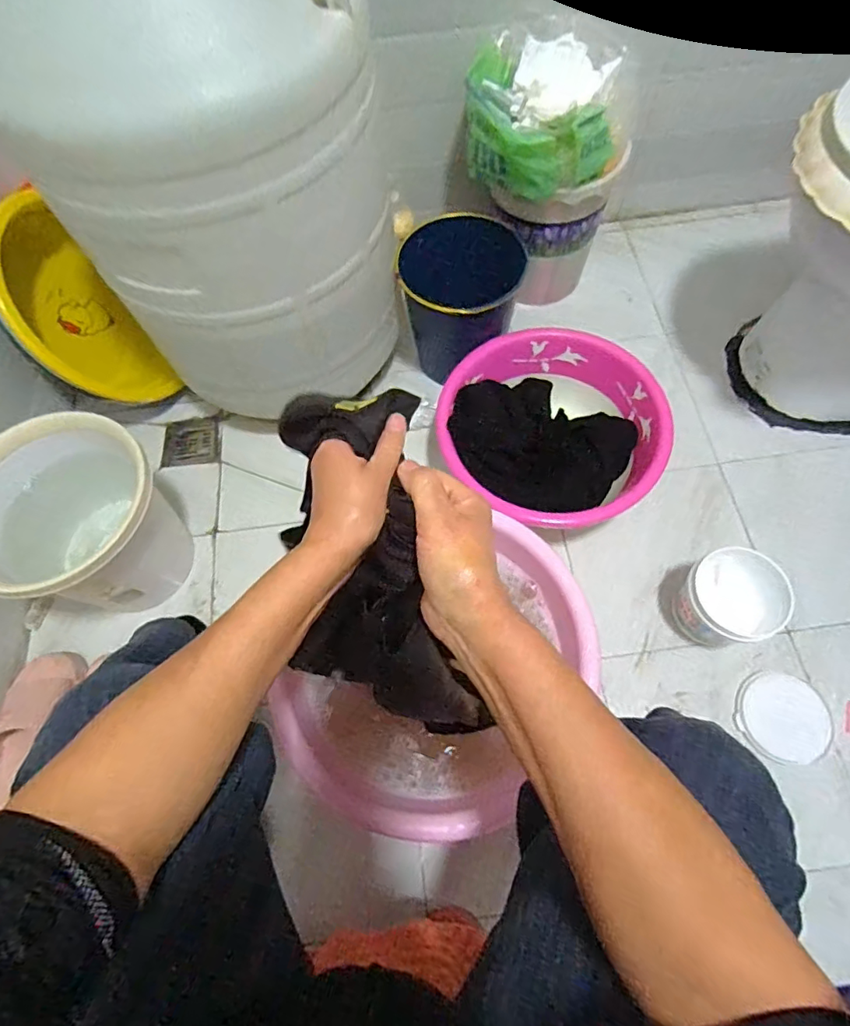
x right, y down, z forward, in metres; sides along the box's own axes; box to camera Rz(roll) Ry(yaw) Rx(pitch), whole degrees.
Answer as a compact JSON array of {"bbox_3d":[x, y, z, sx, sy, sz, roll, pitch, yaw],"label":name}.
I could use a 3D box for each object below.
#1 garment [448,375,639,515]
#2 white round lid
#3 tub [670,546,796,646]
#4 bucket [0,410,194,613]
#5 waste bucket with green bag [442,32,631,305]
[{"bbox_3d":[0.186,-0.126,0.884,0.292,0.048,0.245,40,74,18],"label":"garment"},{"bbox_3d":[0.521,0.295,0.762,0.128,0.012,0.121,-1,66,2],"label":"white round lid"},{"bbox_3d":[0.438,0.127,0.765,0.128,0.108,0.127,-1,66,2],"label":"tub"},{"bbox_3d":[-0.487,0.023,0.780,0.237,0.251,0.235,-1,66,2],"label":"bucket"},{"bbox_3d":[0.190,-0.595,0.945,0.232,0.359,0.252,-1,66,2],"label":"waste bucket with green bag"}]

